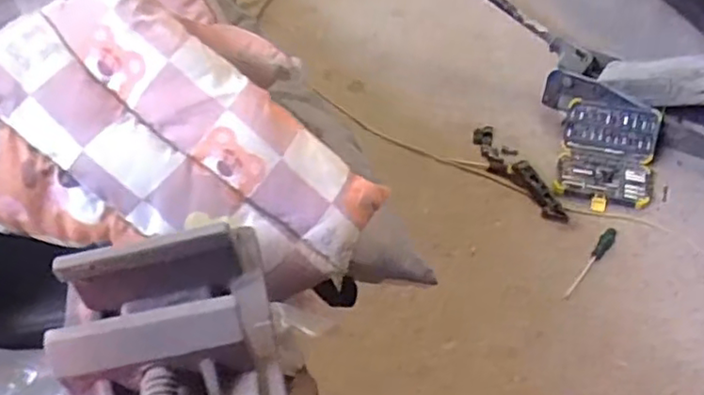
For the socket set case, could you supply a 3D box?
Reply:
[{"bbox_3d":[0.696,-0.115,1.752,0.253,0.118,0.305,10,52,14],"label":"socket set case"}]

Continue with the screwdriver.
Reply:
[{"bbox_3d":[0.587,0.152,1.571,0.031,0.034,0.264,27,56,29],"label":"screwdriver"}]

